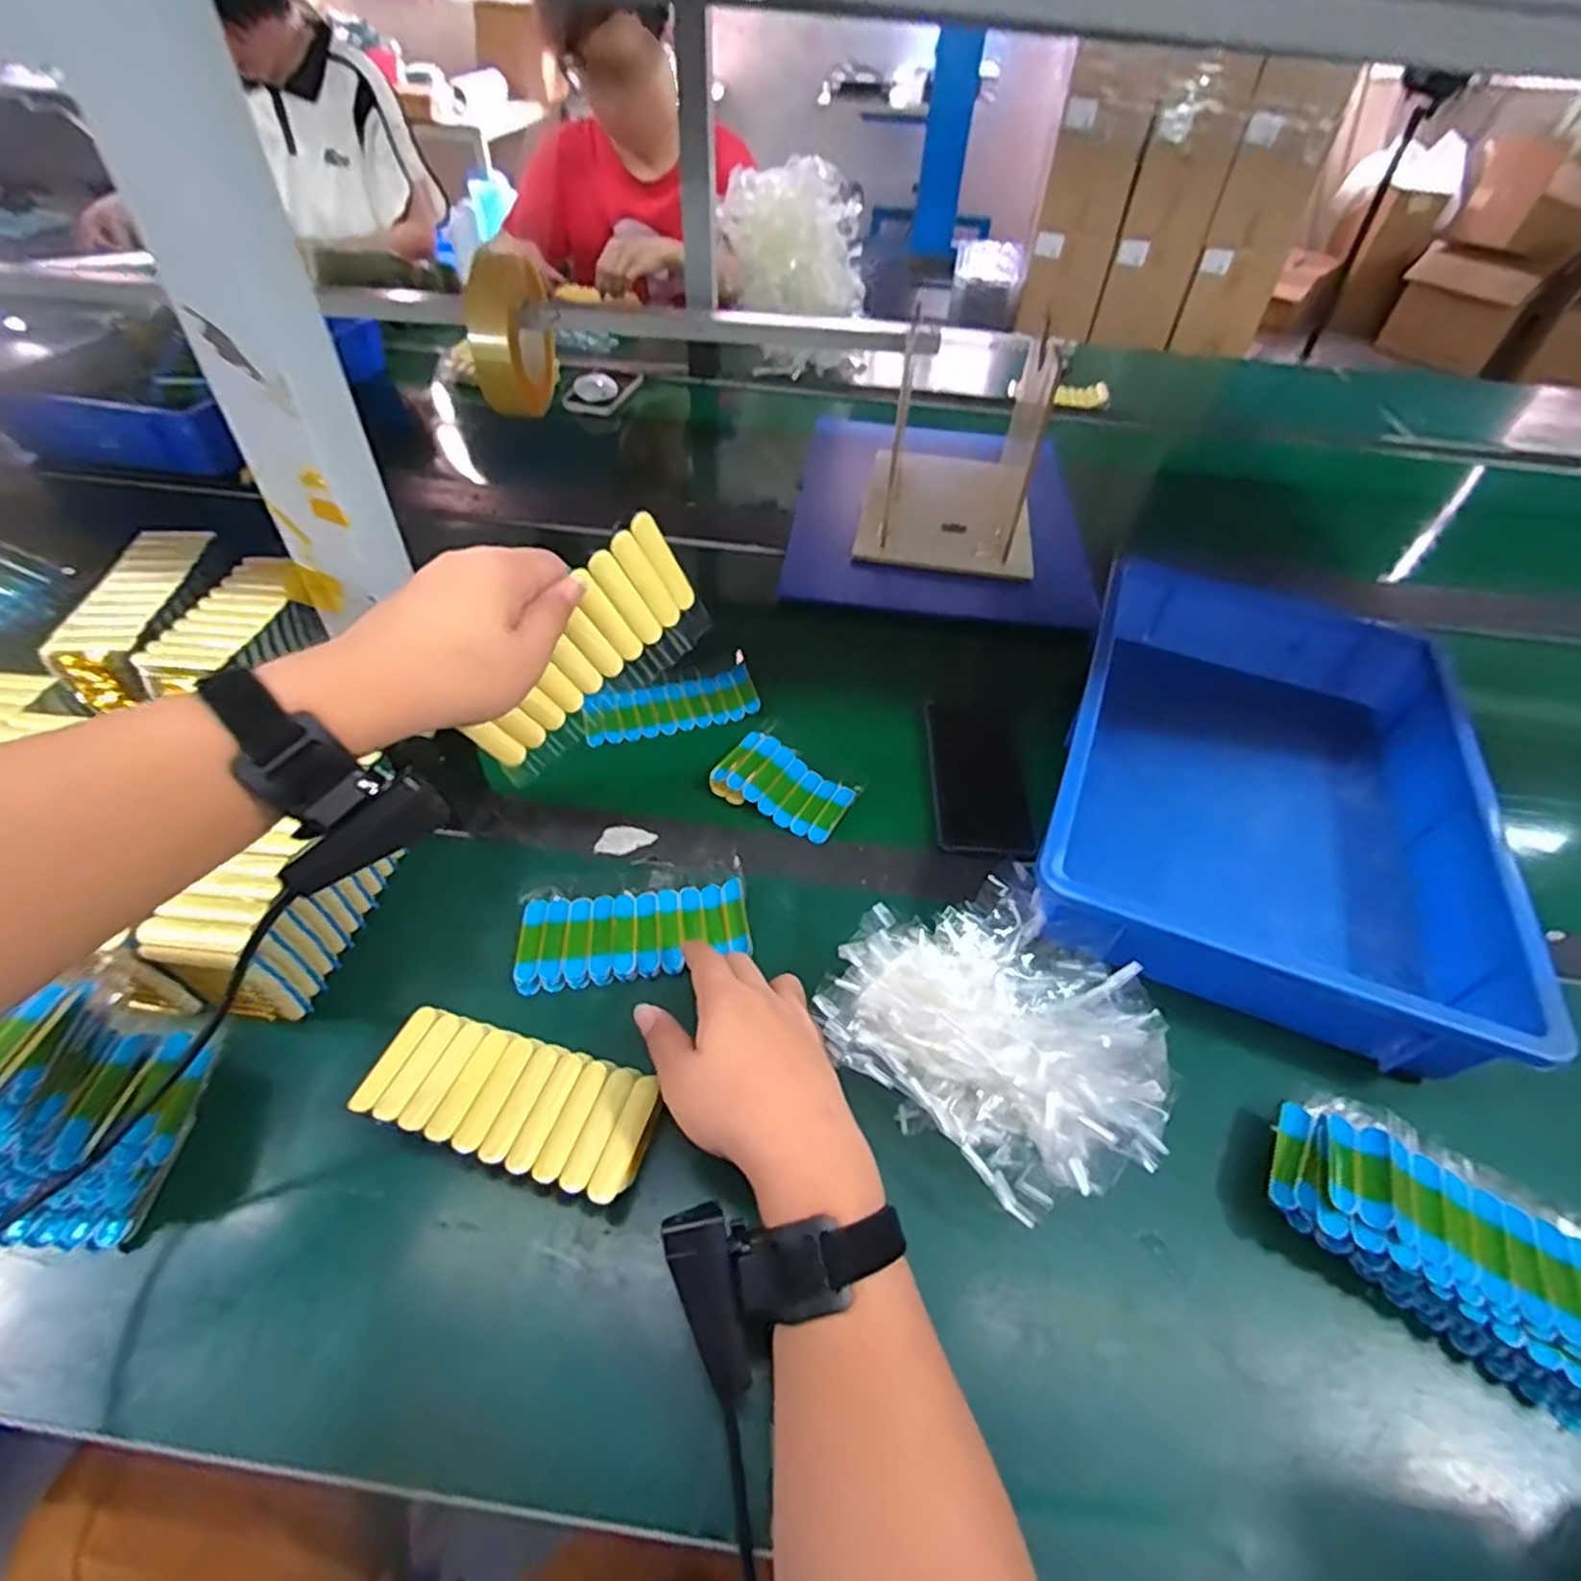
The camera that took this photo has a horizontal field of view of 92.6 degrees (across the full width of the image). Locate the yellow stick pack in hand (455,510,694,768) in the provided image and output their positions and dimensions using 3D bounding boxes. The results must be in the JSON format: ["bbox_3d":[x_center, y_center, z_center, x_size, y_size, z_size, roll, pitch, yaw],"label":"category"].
[{"bbox_3d":[-0.115,-0.078,0.429,0.020,0.062,0.155,40,94,26],"label":"yellow stick pack in hand"}]

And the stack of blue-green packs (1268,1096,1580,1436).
[{"bbox_3d":[0.351,0.234,0.397,0.181,0.044,0.096,31,52,20],"label":"stack of blue-green packs"}]

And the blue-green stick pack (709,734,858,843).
[{"bbox_3d":[-0.005,-0.005,0.599,0.102,0.020,0.063,25,51,16],"label":"blue-green stick pack"}]

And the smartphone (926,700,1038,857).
[{"bbox_3d":[0.151,-0.015,0.619,0.070,0.004,0.172,-3,46,7],"label":"smartphone"}]

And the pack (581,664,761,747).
[{"bbox_3d":[-0.107,-0.077,0.669,0.149,0.017,0.065,-10,50,-15],"label":"pack"}]

